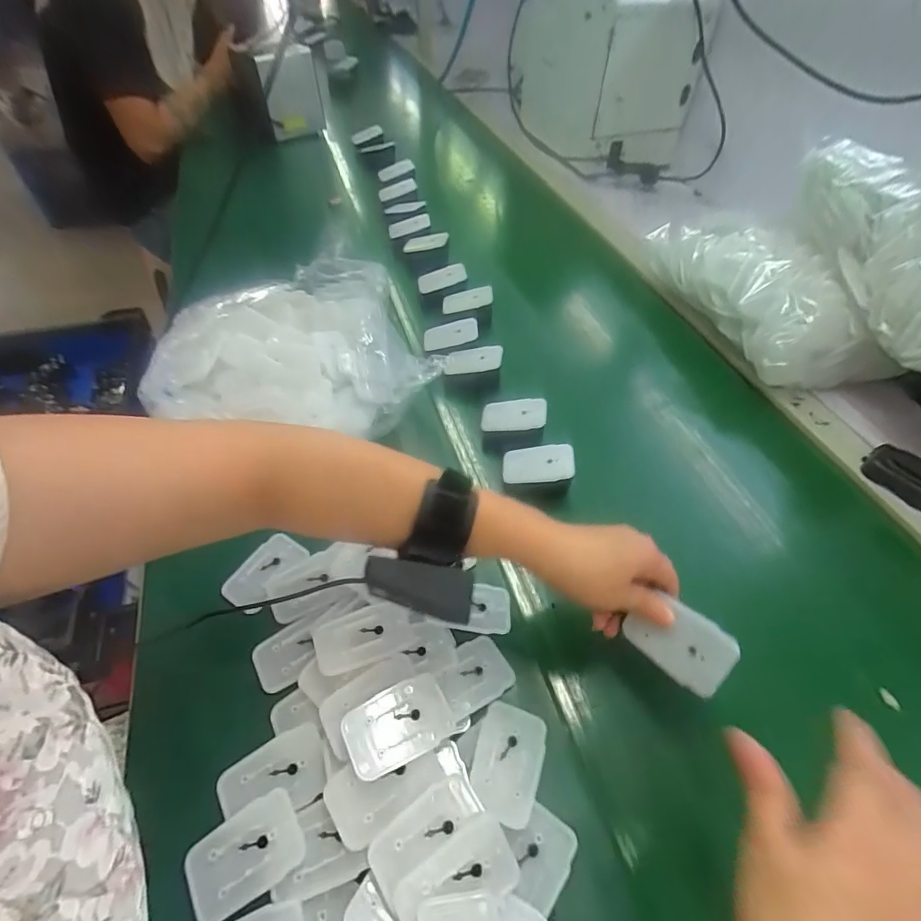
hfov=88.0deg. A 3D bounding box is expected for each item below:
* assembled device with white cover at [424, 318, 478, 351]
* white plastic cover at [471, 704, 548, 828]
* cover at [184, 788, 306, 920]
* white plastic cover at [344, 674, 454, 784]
[{"bbox_3d":[-0.014,-0.160,0.607,0.070,0.014,0.029,-12,96,3],"label":"assembled device with white cover"},{"bbox_3d":[0.033,0.204,0.325,0.044,0.004,0.069,18,43,8],"label":"white plastic cover"},{"bbox_3d":[-0.131,0.240,0.289,0.067,0.005,0.044,-25,59,-20],"label":"cover"},{"bbox_3d":[-0.041,0.175,0.317,0.069,0.005,0.044,-16,60,-24],"label":"white plastic cover"}]

